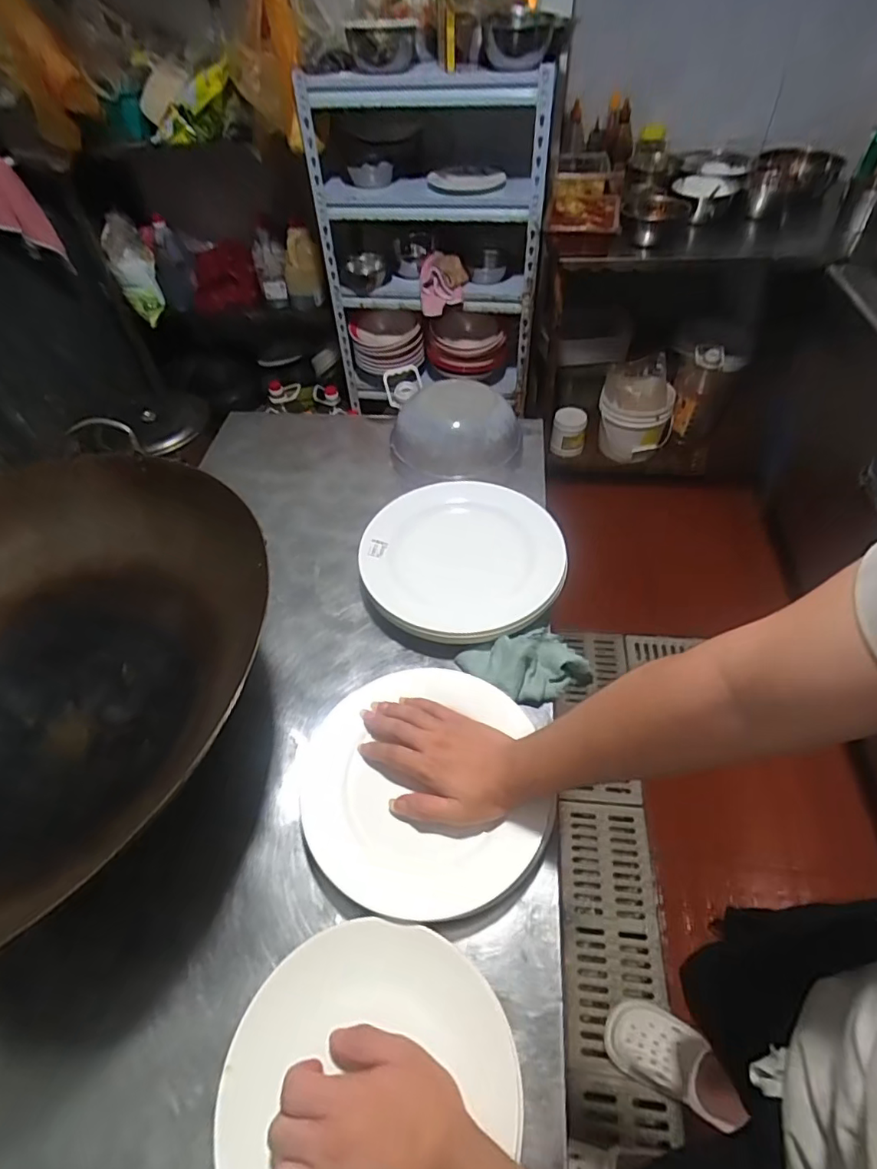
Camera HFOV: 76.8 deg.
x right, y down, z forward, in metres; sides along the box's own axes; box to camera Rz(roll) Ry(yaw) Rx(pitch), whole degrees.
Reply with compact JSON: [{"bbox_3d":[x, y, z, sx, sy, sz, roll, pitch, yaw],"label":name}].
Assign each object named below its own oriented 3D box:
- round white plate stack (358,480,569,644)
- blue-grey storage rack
[{"bbox_3d":[0.035,-0.034,0.775,0.266,0.050,0.277,-2,50,2],"label":"round white plate stack"},{"bbox_3d":[-0.036,-0.945,1.620,0.656,0.838,0.229,16,53,16],"label":"blue-grey storage rack"}]

